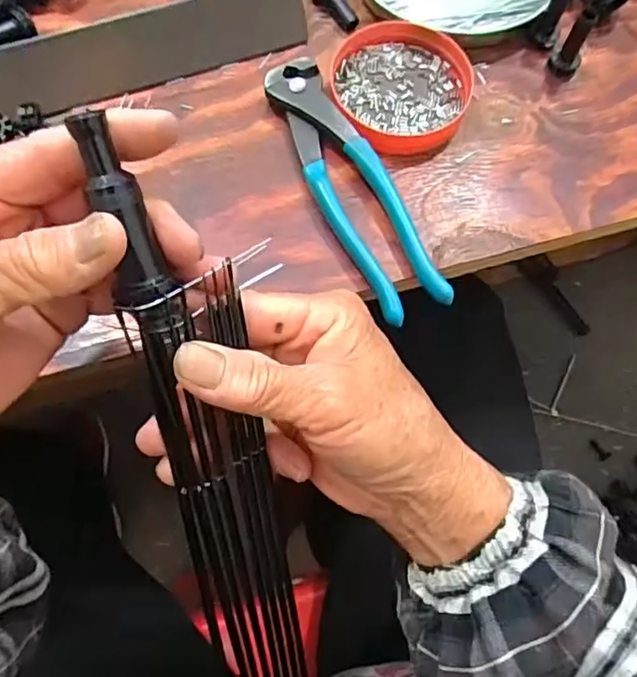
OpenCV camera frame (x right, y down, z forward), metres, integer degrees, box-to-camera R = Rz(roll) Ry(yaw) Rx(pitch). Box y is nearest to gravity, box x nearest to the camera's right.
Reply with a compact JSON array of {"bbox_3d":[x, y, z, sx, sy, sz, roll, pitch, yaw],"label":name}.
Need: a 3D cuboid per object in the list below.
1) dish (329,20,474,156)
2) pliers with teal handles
[{"bbox_3d":[0.046,-0.151,0.351,0.079,0.020,0.089,-26,70,-10],"label":"dish"},{"bbox_3d":[0.016,-0.086,0.322,0.038,0.020,0.166,-24,70,-10],"label":"pliers with teal handles"}]

